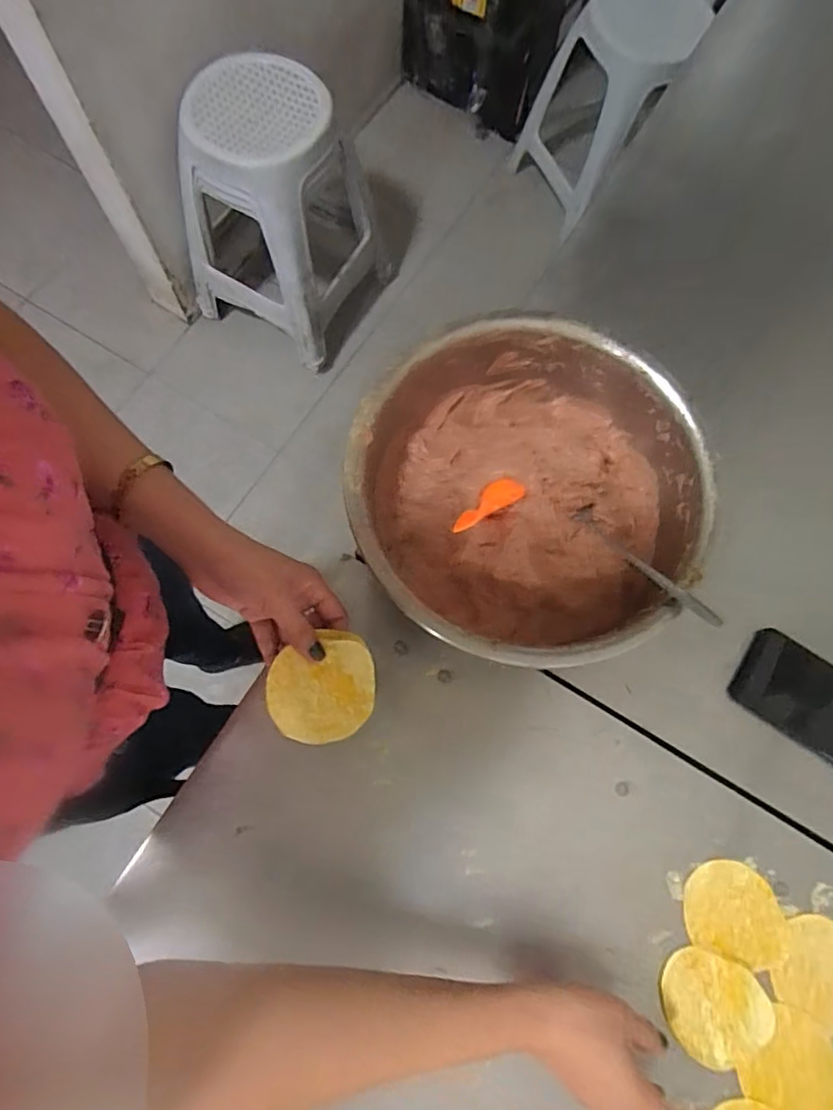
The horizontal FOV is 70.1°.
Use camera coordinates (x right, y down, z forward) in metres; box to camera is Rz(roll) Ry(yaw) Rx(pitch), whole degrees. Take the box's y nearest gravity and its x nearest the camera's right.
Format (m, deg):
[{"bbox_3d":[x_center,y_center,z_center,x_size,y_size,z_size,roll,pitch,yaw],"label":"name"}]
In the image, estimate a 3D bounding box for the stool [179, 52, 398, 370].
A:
[{"bbox_3d":[-0.279,-0.734,1.277,0.330,0.479,0.359,32,75,6],"label":"stool"}]

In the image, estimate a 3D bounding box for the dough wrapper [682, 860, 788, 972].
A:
[{"bbox_3d":[0.263,0.293,0.486,0.085,0.004,0.070,21,73,5],"label":"dough wrapper"}]

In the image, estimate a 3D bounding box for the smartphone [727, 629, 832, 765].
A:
[{"bbox_3d":[0.372,0.142,0.533,0.169,0.010,0.076,34,75,8],"label":"smartphone"}]

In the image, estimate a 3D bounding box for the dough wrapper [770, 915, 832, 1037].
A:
[{"bbox_3d":[0.331,0.337,0.476,0.080,0.004,0.072,31,74,8],"label":"dough wrapper"}]

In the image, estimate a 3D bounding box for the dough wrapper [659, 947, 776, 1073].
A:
[{"bbox_3d":[0.234,0.357,0.465,0.087,0.004,0.074,22,73,5],"label":"dough wrapper"}]

